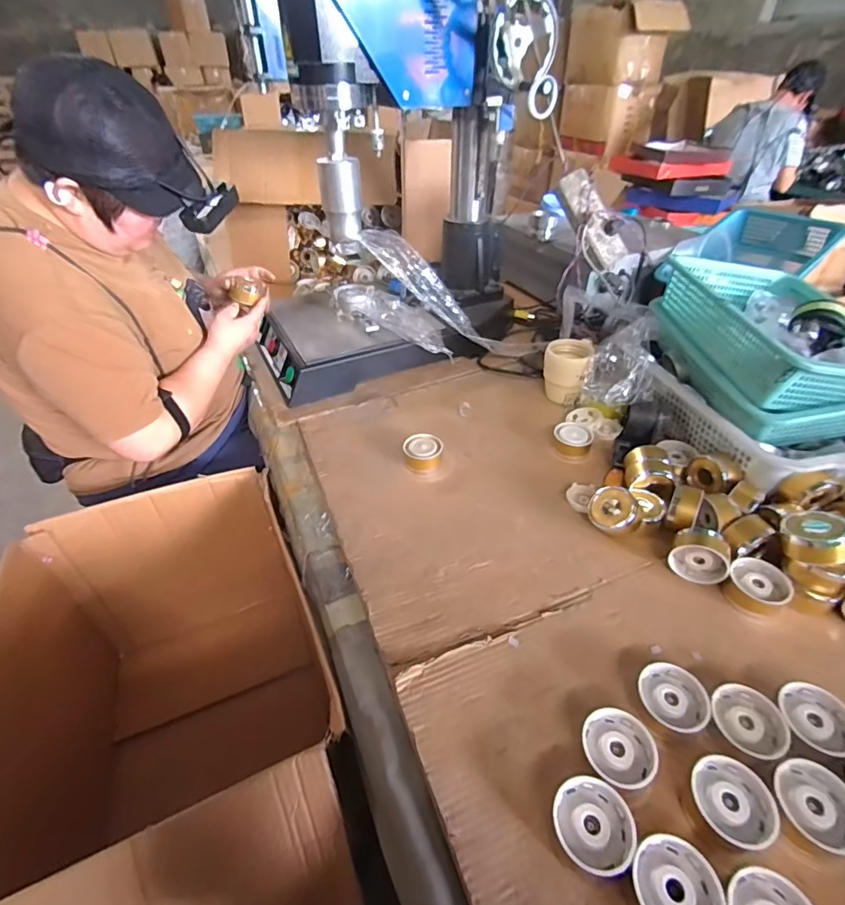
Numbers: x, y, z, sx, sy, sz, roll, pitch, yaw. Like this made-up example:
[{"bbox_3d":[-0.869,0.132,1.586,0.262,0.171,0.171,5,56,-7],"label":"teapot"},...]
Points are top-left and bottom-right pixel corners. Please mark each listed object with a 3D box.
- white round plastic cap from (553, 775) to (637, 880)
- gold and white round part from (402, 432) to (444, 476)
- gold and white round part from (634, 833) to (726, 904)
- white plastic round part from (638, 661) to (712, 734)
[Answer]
[{"bbox_3d":[0.154,0.339,0.423,0.066,0.032,0.066,-1,40,1],"label":"white round plastic cap"},{"bbox_3d":[0.002,0.000,0.816,0.066,0.038,0.067,-1,40,1],"label":"gold and white round part"},{"bbox_3d":[0.212,0.361,0.386,0.065,0.020,0.066,-1,40,1],"label":"gold and white round part"},{"bbox_3d":[0.268,0.269,0.505,0.064,0.035,0.071,-16,42,-16],"label":"white plastic round part"}]

